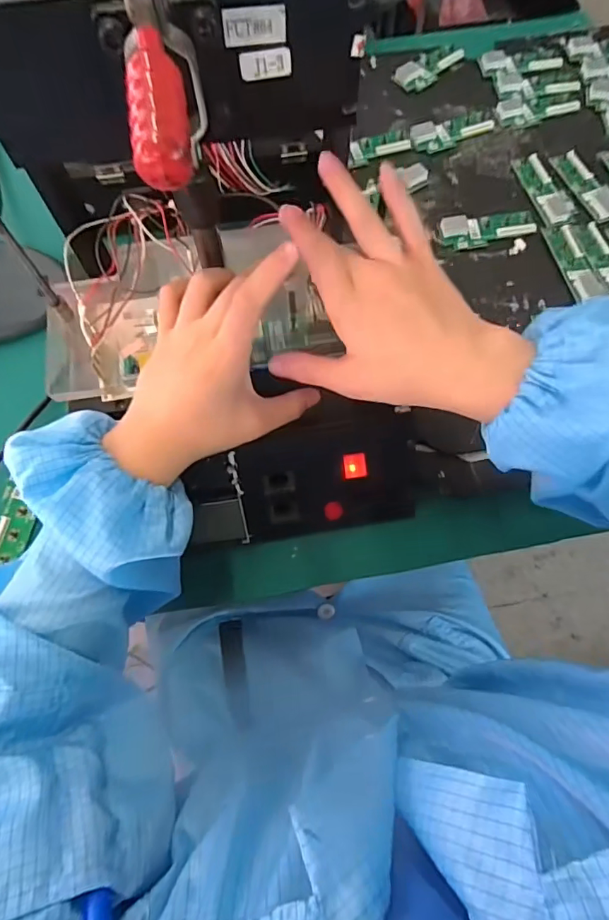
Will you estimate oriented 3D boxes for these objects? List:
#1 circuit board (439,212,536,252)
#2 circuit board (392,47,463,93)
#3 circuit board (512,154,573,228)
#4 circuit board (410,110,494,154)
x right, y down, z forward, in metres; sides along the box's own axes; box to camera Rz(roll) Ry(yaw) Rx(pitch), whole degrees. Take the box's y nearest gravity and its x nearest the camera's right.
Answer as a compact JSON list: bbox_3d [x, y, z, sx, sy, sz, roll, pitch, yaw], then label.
[{"bbox_3d":[0.191,-0.241,0.509,0.100,0.010,0.035,-10,70,-2],"label":"circuit board"},{"bbox_3d":[0.150,-0.486,0.601,0.041,0.015,0.095,42,77,15],"label":"circuit board"},{"bbox_3d":[0.259,-0.294,0.529,0.039,0.007,0.101,-14,70,-3],"label":"circuit board"},{"bbox_3d":[0.169,-0.380,0.561,0.100,0.012,0.037,-24,71,-7],"label":"circuit board"}]

